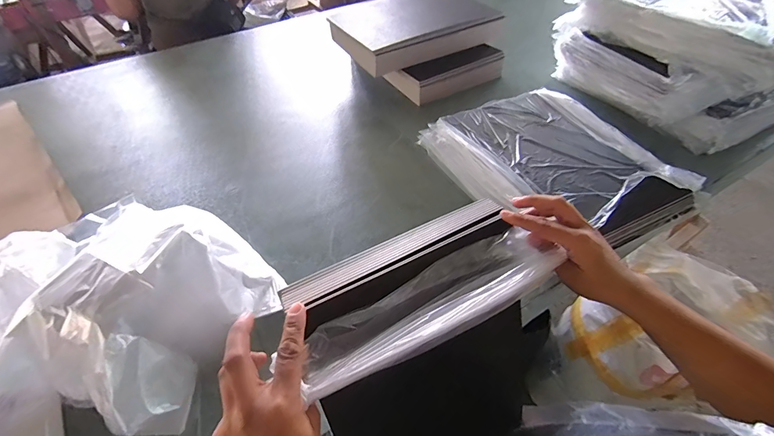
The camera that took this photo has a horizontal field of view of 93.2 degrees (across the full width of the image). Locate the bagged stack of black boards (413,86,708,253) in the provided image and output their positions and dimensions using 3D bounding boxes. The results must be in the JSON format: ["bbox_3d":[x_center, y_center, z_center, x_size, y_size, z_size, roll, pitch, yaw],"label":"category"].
[{"bbox_3d":[0.286,-0.105,0.667,0.308,0.062,0.370,-20,51,-14],"label":"bagged stack of black boards"}]

